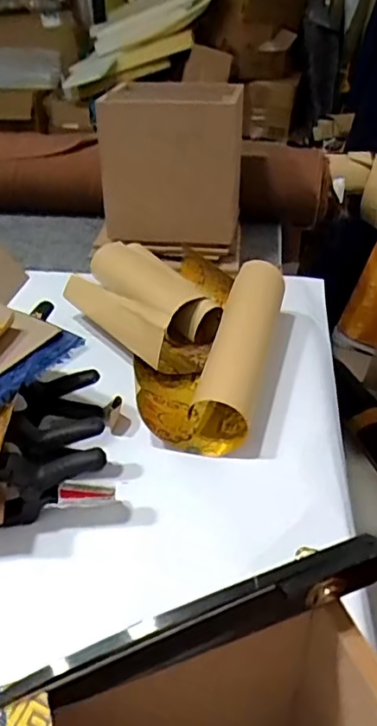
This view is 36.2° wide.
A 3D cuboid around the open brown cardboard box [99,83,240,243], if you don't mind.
[{"bbox_3d":[-0.022,-0.276,0.783,0.173,0.175,0.159,6,36,8],"label":"open brown cardboard box"}]

